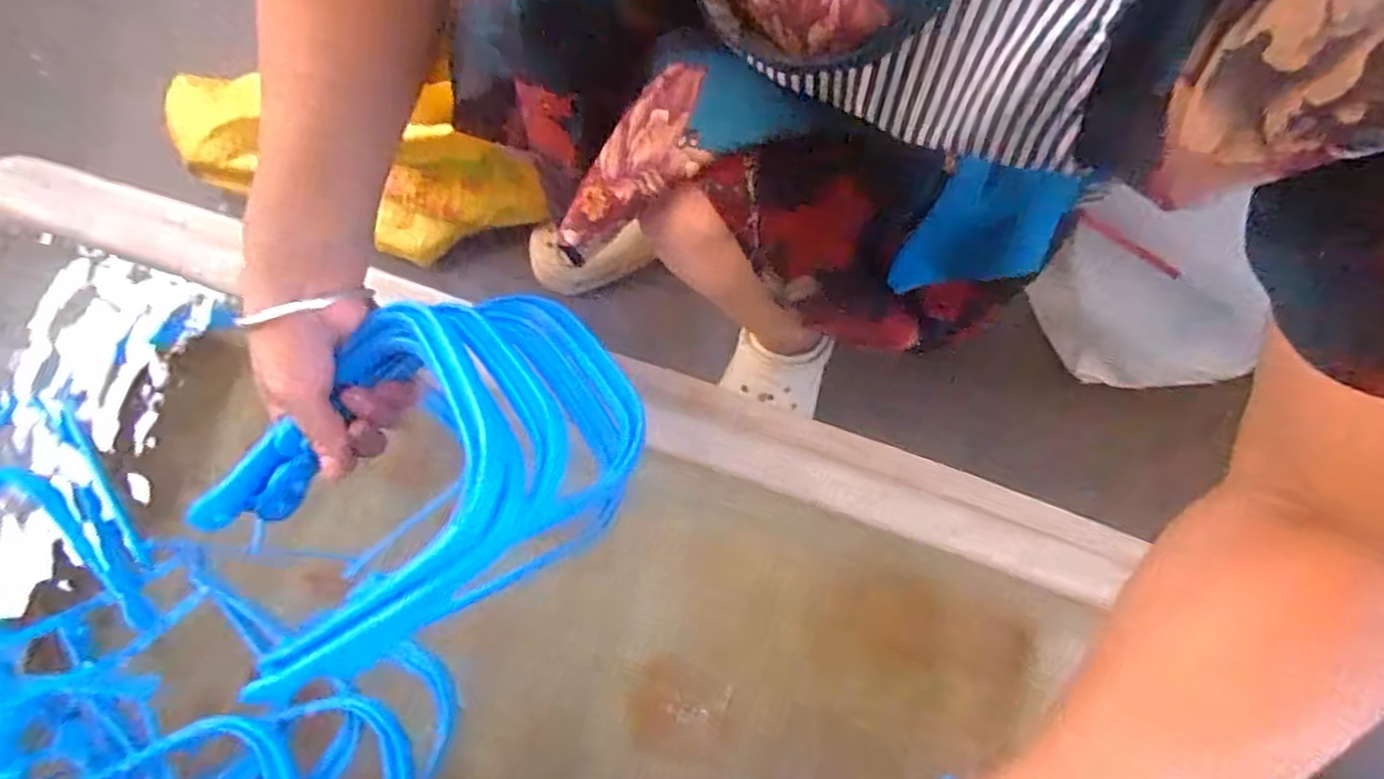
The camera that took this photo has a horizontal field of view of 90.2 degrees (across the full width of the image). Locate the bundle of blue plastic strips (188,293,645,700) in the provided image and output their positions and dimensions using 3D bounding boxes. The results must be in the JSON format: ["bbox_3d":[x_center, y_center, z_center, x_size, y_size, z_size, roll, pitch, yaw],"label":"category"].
[{"bbox_3d":[-0.156,0.040,0.376,0.234,0.087,0.165,-34,79,-8],"label":"bundle of blue plastic strips"}]

